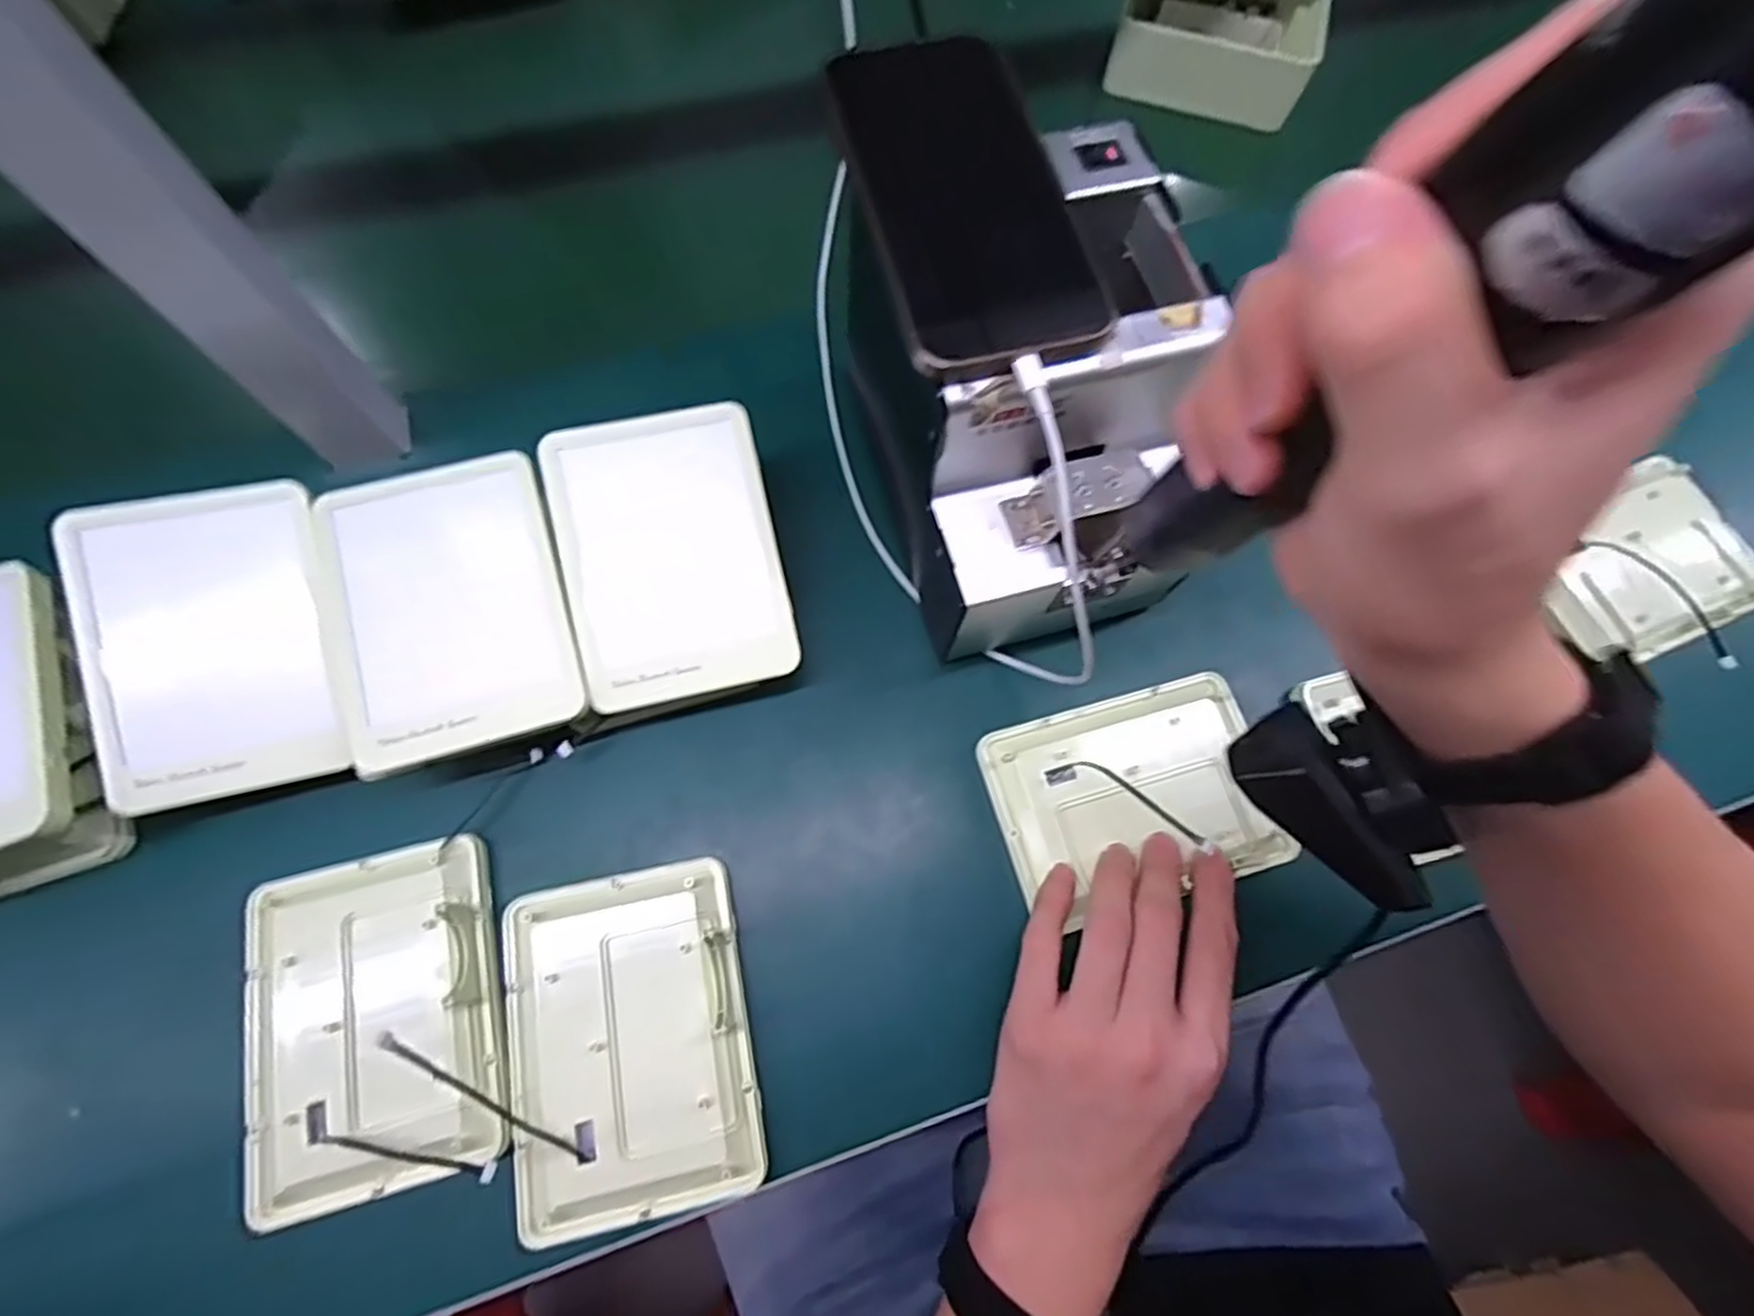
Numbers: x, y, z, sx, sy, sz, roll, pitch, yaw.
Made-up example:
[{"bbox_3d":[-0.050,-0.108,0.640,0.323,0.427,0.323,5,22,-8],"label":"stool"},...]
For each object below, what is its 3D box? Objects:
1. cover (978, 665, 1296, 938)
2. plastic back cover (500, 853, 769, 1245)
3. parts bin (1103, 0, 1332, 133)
[{"bbox_3d":[0.126,0.066,0.362,0.132,0.016,0.095,-15,68,-8],"label":"cover"},{"bbox_3d":[-0.106,0.162,0.317,0.098,0.011,0.135,-12,70,-6],"label":"plastic back cover"},{"bbox_3d":[0.255,-0.467,0.560,0.141,0.051,0.105,21,70,6],"label":"parts bin"}]

